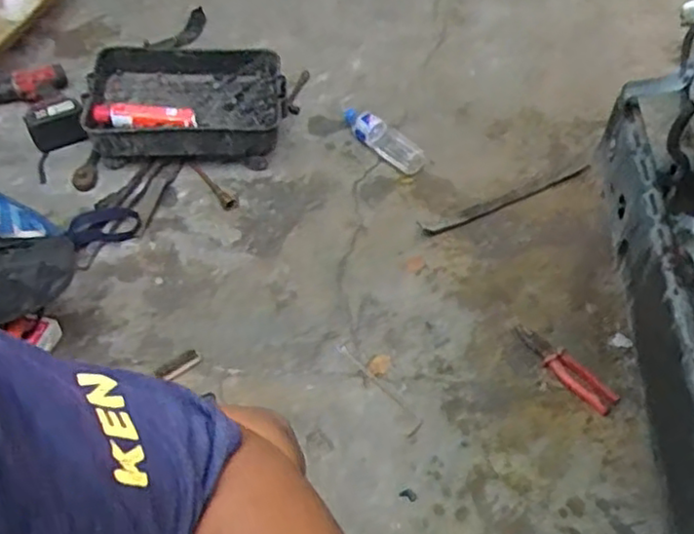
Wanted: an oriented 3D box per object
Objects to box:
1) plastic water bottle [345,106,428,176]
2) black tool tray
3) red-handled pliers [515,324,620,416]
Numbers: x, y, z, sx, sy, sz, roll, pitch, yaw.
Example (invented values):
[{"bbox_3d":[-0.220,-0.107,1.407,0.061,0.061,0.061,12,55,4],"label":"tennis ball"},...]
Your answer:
[{"bbox_3d":[0.075,-0.285,1.489,0.071,0.068,0.233,-36,58,-27],"label":"plastic water bottle"},{"bbox_3d":[-0.353,-0.374,1.503,0.431,0.093,0.324,-2,51,0],"label":"black tool tray"},{"bbox_3d":[0.364,0.167,1.147,0.051,0.021,0.199,-35,58,-27],"label":"red-handled pliers"}]

